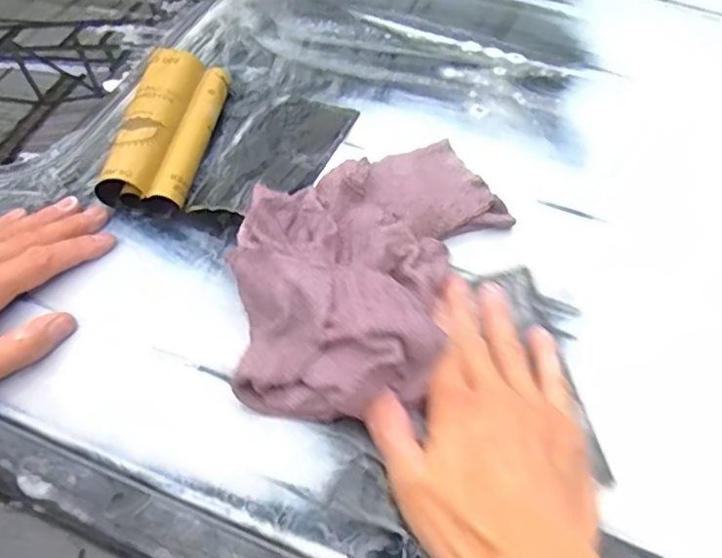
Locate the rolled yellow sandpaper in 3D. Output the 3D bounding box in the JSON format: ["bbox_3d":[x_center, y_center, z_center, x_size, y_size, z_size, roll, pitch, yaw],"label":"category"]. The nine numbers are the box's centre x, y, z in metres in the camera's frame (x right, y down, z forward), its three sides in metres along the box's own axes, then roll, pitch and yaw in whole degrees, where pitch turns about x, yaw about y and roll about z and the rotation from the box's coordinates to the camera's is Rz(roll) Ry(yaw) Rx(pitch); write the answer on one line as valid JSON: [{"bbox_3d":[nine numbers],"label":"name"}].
[{"bbox_3d":[-0.135,-0.107,0.444,0.053,0.034,0.135,7,57,1],"label":"rolled yellow sandpaper"}]

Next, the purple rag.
[{"bbox_3d":[0.010,-0.018,0.373,0.133,0.048,0.220,25,59,13],"label":"purple rag"}]

